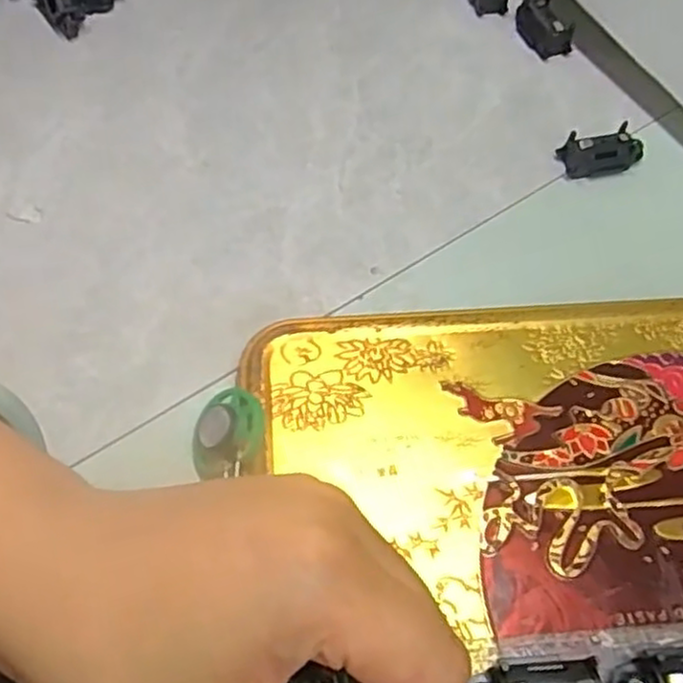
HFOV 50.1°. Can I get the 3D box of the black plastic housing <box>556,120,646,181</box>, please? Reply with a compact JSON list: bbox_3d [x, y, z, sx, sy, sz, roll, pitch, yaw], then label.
[{"bbox_3d":[0.109,-0.080,0.305,0.032,0.013,0.015,-13,61,-10],"label":"black plastic housing"}]

